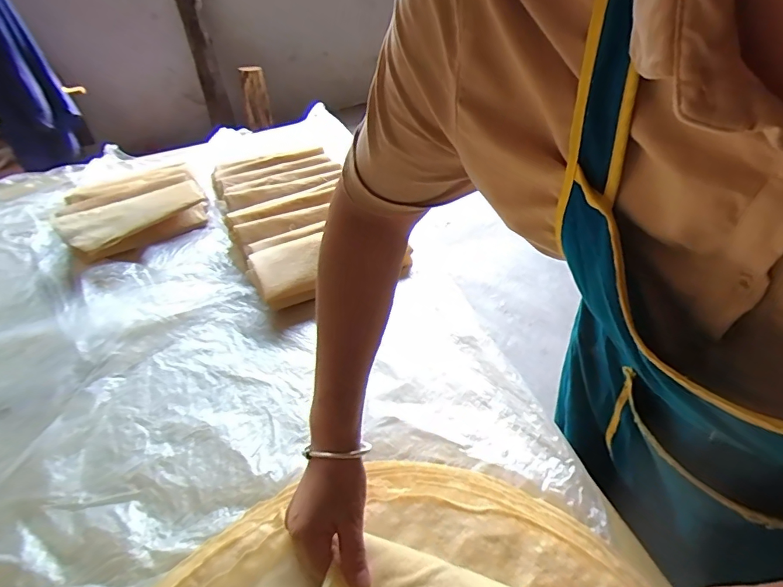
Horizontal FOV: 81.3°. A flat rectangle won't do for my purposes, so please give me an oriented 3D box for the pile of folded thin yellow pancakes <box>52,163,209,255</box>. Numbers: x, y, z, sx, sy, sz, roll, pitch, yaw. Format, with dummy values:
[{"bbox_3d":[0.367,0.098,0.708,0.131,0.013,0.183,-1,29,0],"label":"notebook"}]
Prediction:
[{"bbox_3d":[-0.548,-0.182,0.977,0.285,0.066,0.227,-35,48,-29],"label":"pile of folded thin yellow pancakes"}]

